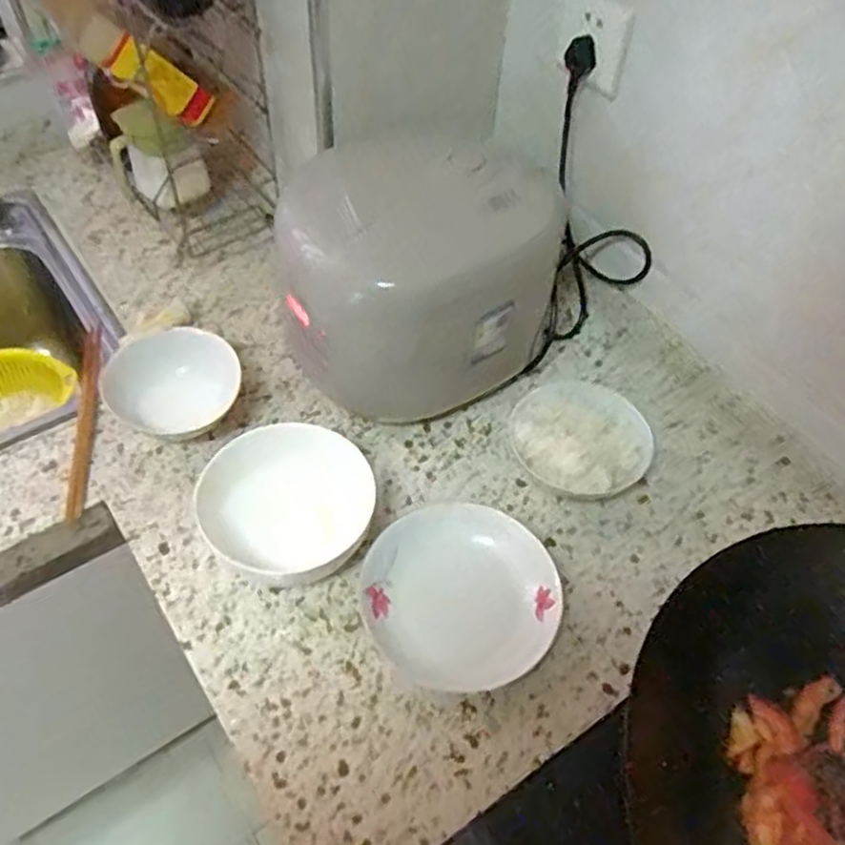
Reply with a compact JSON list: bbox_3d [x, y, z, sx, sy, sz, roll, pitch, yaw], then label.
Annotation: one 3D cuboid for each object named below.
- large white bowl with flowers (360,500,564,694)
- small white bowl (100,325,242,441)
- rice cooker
[{"bbox_3d":[0.034,0.150,0.643,0.171,0.044,0.156,7,55,2],"label":"large white bowl with flowers"},{"bbox_3d":[-0.257,-0.039,0.762,0.135,0.062,0.106,-9,56,-9],"label":"small white bowl"},{"bbox_3d":[-0.004,-0.145,0.761,0.263,0.208,0.213,-13,56,-12],"label":"rice cooker"}]

